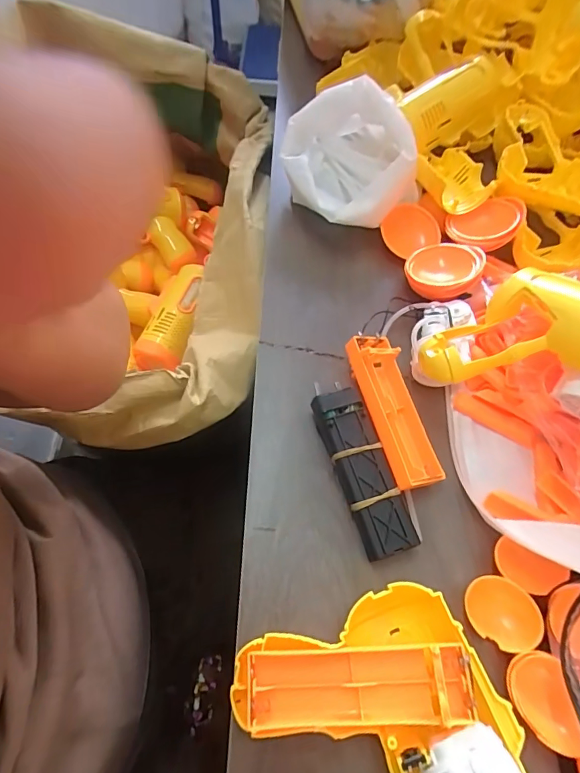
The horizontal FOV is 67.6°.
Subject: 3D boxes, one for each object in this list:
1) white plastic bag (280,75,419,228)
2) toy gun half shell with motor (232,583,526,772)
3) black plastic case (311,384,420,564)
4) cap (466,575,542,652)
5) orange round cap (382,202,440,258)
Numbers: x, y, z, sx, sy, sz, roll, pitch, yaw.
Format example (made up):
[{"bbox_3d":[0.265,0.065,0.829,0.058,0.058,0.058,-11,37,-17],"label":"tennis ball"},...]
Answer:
[{"bbox_3d":[0.052,-0.201,0.387,0.108,0.070,0.116,-23,66,-15],"label":"white plastic bag"},{"bbox_3d":[0.047,0.179,0.209,0.121,0.044,0.131,-16,65,-12],"label":"toy gun half shell with motor"},{"bbox_3d":[0.047,0.056,0.285,0.032,0.025,0.107,-16,65,-12],"label":"black plastic case"},{"bbox_3d":[0.124,0.131,0.251,0.042,0.011,0.035,19,63,6],"label":"cap"},{"bbox_3d":[0.107,-0.140,0.387,0.055,0.014,0.045,-26,67,-16],"label":"orange round cap"}]

